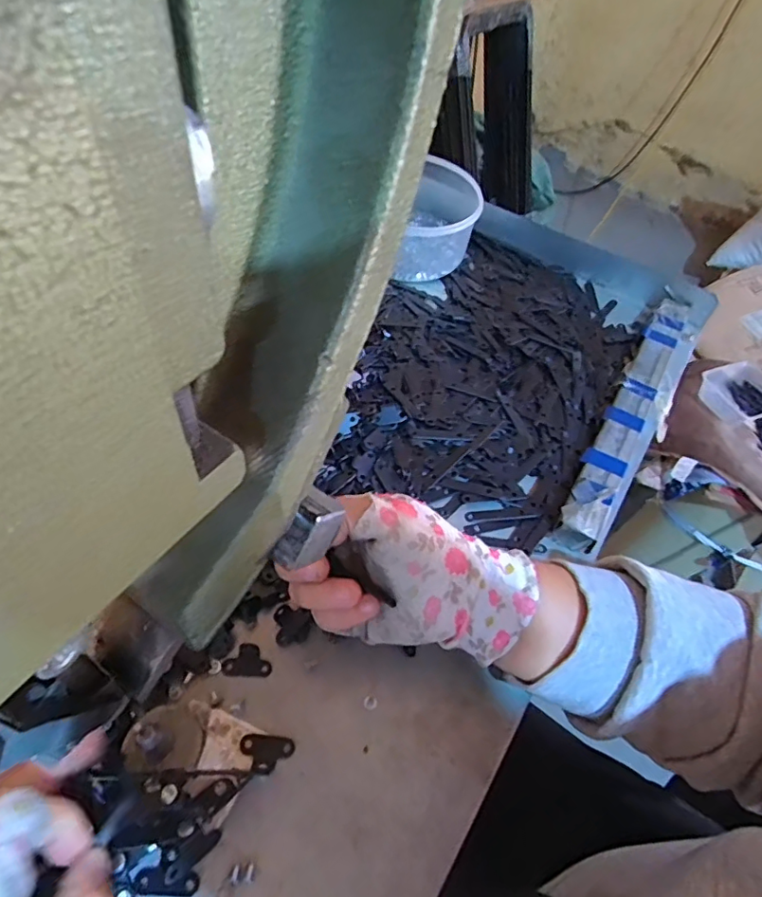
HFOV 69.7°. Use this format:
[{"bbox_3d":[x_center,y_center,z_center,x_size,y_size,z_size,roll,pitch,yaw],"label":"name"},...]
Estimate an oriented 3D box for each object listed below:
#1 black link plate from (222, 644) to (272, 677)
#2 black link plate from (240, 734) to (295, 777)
[{"bbox_3d":[-0.080,0.127,0.328,0.028,0.005,0.018,3,51,-5],"label":"black link plate"},{"bbox_3d":[-0.062,0.163,0.299,0.023,0.007,0.023,4,51,-5],"label":"black link plate"}]

